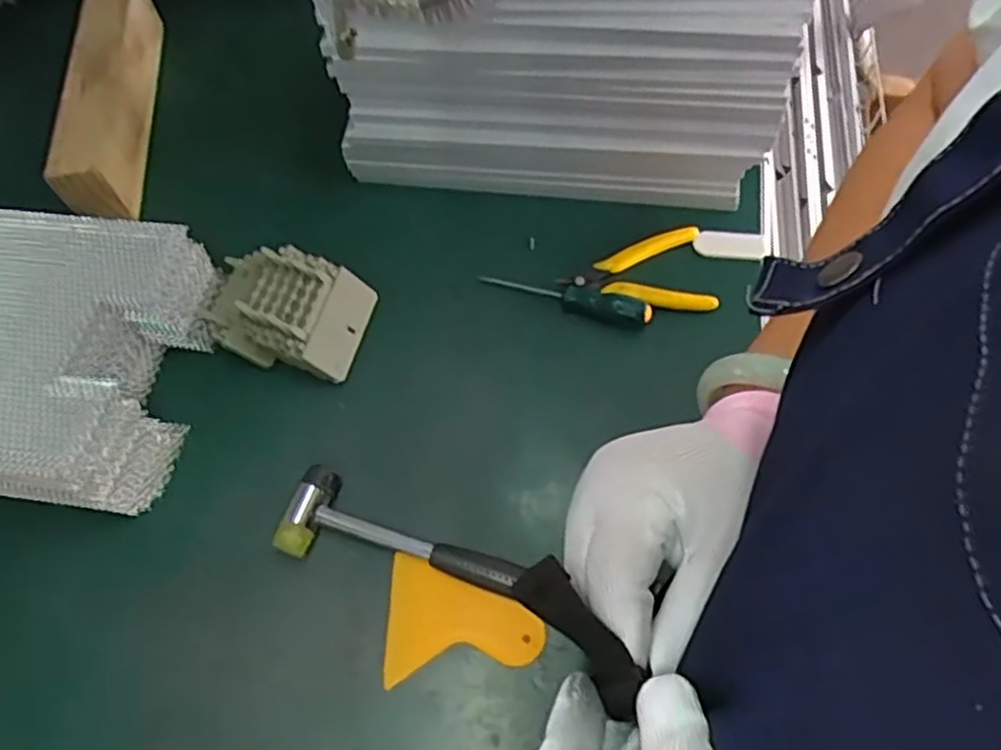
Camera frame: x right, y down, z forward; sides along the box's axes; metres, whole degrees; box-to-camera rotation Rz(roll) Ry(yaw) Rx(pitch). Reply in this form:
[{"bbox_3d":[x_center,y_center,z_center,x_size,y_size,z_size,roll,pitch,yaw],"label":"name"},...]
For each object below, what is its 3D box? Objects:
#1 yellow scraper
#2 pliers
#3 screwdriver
[{"bbox_3d":[-0.022,0.157,0.464,0.097,0.011,0.074,1,61,3],"label":"yellow scraper"},{"bbox_3d":[0.109,-0.085,0.587,0.118,0.013,0.076,-3,61,1],"label":"pliers"},{"bbox_3d":[0.050,-0.062,0.576,0.139,0.017,0.022,14,62,10],"label":"screwdriver"}]

